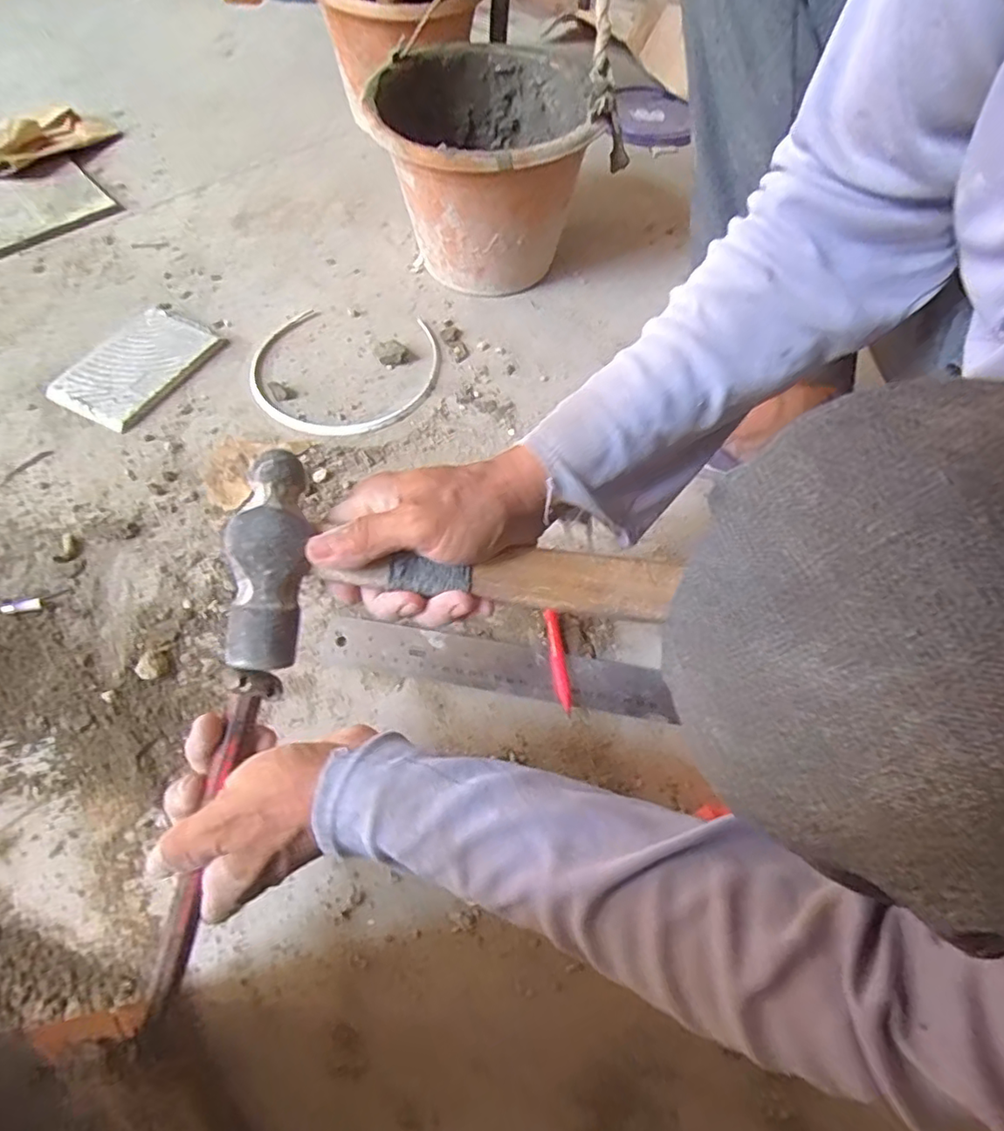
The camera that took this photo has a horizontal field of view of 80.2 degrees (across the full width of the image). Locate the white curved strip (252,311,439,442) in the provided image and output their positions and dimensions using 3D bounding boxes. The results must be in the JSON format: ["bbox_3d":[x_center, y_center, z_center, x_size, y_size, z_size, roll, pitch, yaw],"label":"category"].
[{"bbox_3d":[-0.167,-0.205,0.629,0.193,0.007,0.185,6,60,0],"label":"white curved strip"}]

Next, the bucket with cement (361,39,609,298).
[{"bbox_3d":[-0.022,-0.439,0.676,0.222,0.187,0.250,-1,60,-4],"label":"bucket with cement"}]

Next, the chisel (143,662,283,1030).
[{"bbox_3d":[-0.145,0.136,0.298,0.018,0.016,0.170,15,86,5],"label":"chisel"}]

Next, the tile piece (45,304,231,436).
[{"bbox_3d":[-0.374,-0.206,0.613,0.101,0.013,0.151,26,62,11],"label":"tile piece"}]

